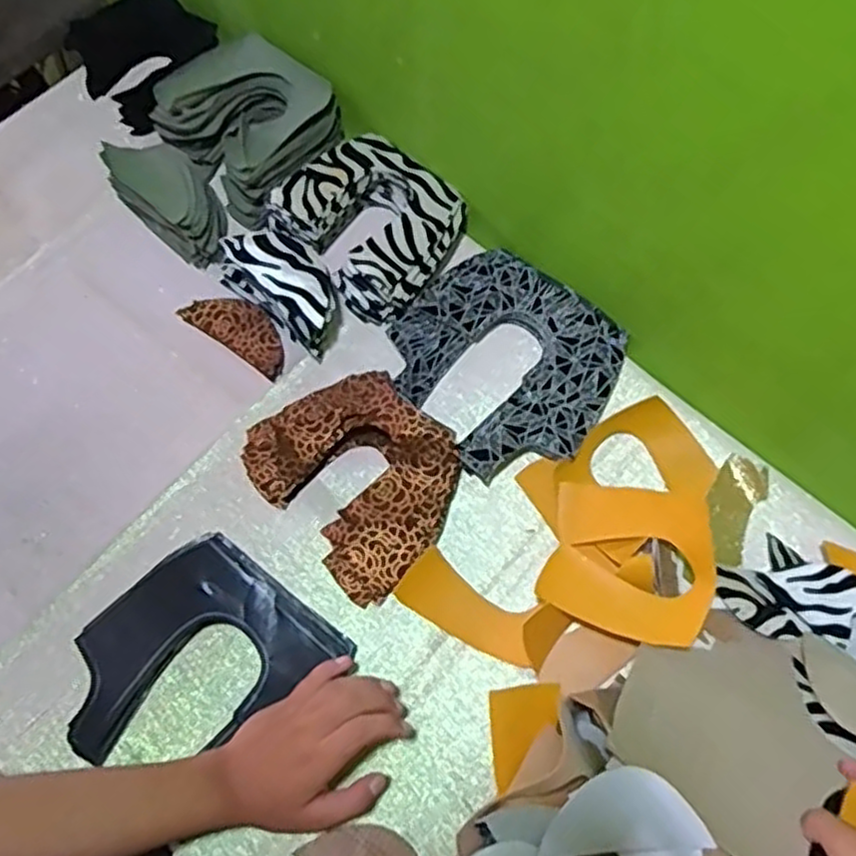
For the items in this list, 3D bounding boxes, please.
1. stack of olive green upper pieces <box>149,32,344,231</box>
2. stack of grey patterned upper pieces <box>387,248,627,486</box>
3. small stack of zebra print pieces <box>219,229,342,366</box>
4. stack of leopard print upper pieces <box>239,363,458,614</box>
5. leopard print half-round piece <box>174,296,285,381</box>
[{"bbox_3d":[-0.176,-0.300,0.736,0.163,0.061,0.147,38,73,13],"label":"stack of olive green upper pieces"},{"bbox_3d":[0.064,-0.057,0.655,0.189,0.027,0.180,38,73,13],"label":"stack of grey patterned upper pieces"},{"bbox_3d":[-0.128,-0.134,0.669,0.135,0.063,0.065,42,74,14],"label":"small stack of zebra print pieces"},{"bbox_3d":[-0.058,0.035,0.615,0.141,0.046,0.178,-40,74,-15],"label":"stack of leopard print upper pieces"},{"bbox_3d":[-0.170,-0.090,0.684,0.110,0.020,0.046,33,72,11],"label":"leopard print half-round piece"}]

